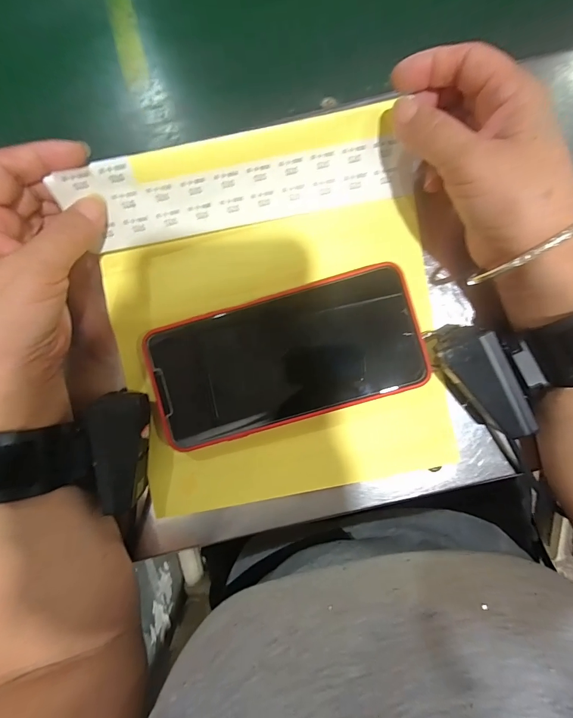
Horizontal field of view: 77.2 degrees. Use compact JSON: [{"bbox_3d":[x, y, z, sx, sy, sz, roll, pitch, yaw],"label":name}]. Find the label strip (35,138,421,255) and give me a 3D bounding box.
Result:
[{"bbox_3d":[-0.021,-0.104,0.214,0.199,0.009,0.048,-13,135,-4],"label":"label strip"}]

